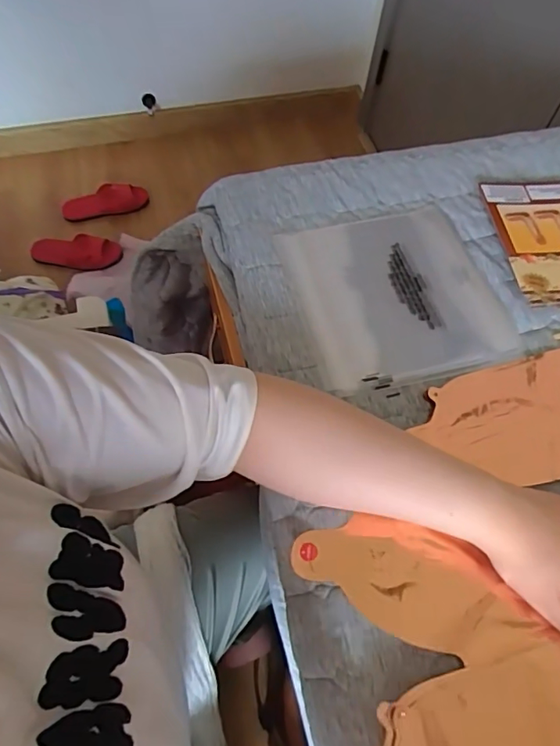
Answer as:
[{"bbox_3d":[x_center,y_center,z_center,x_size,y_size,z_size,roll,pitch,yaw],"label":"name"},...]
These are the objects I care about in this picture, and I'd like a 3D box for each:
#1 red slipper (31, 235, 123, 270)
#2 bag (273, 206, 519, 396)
[{"bbox_3d":[-0.581,-0.351,1.436,0.246,0.052,0.100,1,63,-2],"label":"red slipper"},{"bbox_3d":[0.121,-0.084,0.543,0.206,0.014,0.207,-13,65,-10],"label":"bag"}]

